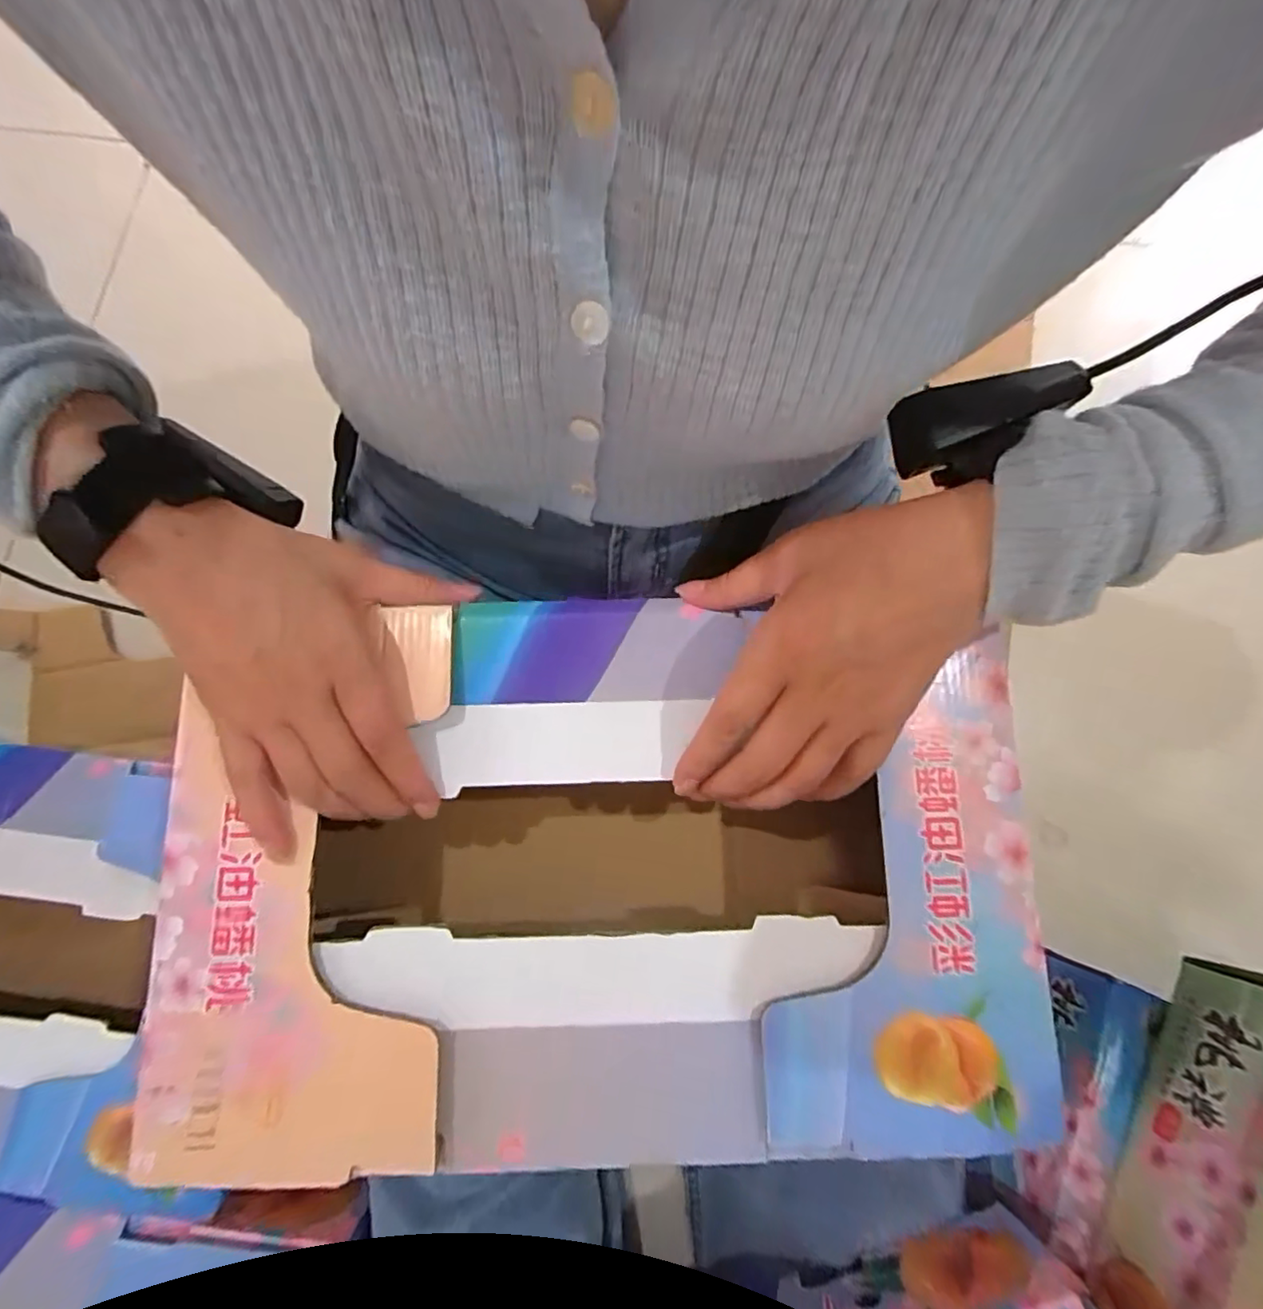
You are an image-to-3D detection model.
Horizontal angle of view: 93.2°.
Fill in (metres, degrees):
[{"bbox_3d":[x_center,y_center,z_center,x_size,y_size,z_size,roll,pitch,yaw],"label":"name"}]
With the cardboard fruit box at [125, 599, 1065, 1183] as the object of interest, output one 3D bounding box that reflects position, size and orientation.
[{"bbox_3d":[-0.016,0.102,0.313,0.384,0.097,0.233,-2,77,-2],"label":"cardboard fruit box"}]

